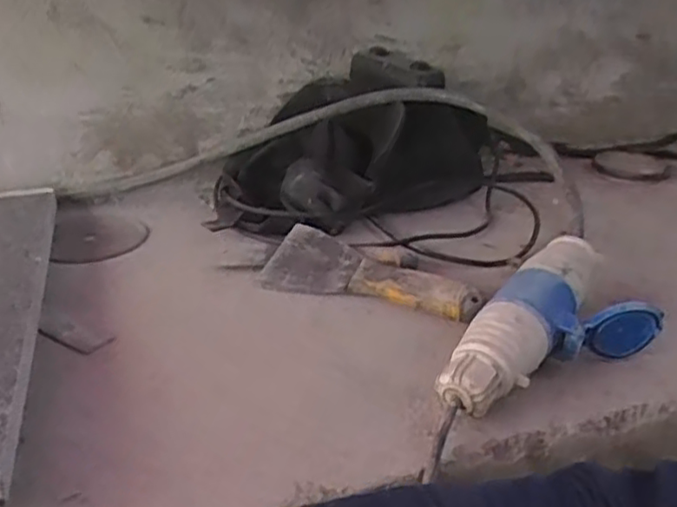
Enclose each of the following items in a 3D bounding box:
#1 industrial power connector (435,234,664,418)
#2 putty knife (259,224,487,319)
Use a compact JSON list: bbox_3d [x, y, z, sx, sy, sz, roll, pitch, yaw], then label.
[{"bbox_3d":[0.140,0.047,0.441,0.086,0.044,0.184,21,32,37],"label":"industrial power connector"},{"bbox_3d":[0.027,0.016,0.542,0.173,0.024,0.058,12,27,22],"label":"putty knife"}]

